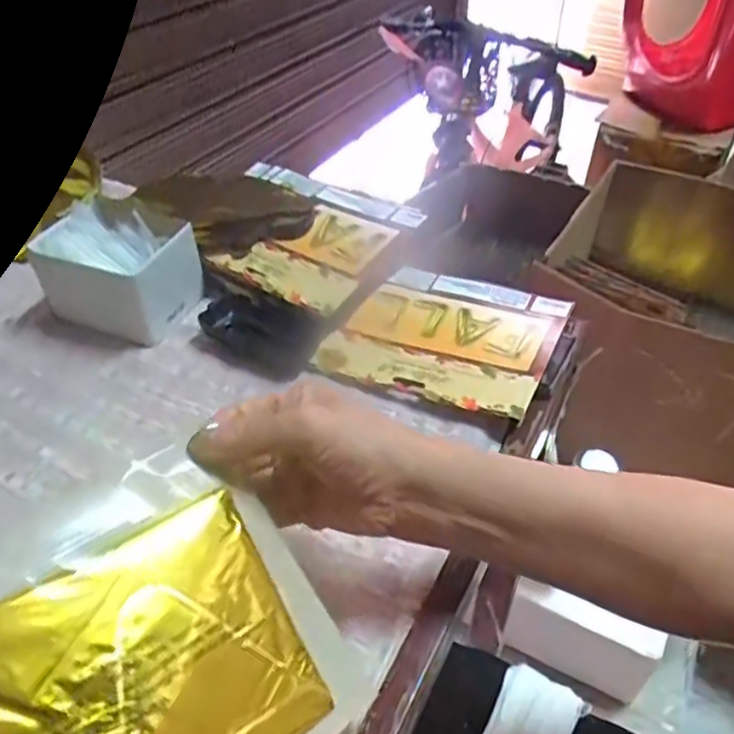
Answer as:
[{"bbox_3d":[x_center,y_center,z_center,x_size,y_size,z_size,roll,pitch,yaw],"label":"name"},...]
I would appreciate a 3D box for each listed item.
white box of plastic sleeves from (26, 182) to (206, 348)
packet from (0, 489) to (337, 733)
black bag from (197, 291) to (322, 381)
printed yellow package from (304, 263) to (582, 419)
[{"bbox_3d":[-0.225,-0.091,0.599,0.122,0.083,0.111,19,46,20],"label":"white box of plastic sleeves"},{"bbox_3d":[-0.095,0.136,0.282,0.140,0.009,0.118,-23,74,-37],"label":"packet"},{"bbox_3d":[-0.098,-0.036,0.570,0.114,0.031,0.057,22,47,23],"label":"black bag"},{"bbox_3d":[0.069,-0.029,0.558,0.176,0.021,0.150,19,46,21],"label":"printed yellow package"}]

